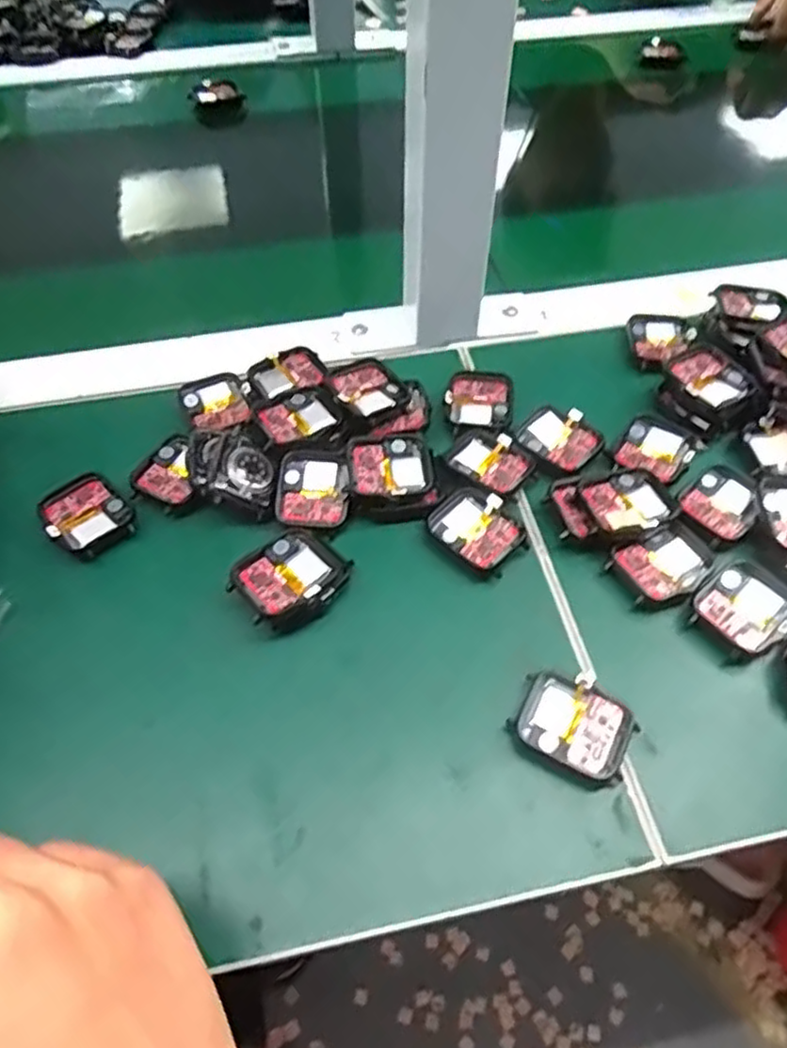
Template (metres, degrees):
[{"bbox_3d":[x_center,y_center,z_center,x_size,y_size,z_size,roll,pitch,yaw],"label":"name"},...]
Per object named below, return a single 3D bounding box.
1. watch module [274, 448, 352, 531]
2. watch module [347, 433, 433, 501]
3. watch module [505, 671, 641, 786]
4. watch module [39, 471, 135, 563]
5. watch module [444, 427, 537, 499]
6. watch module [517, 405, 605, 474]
[{"bbox_3d":[-0.040,-0.018,0.353,0.038,0.013,0.042,6,55,4],"label":"watch module"},{"bbox_3d":[-0.002,-0.029,0.353,0.041,0.012,0.038,-8,55,-6],"label":"watch module"},{"bbox_3d":[0.075,0.084,0.287,0.046,0.011,0.035,25,58,16],"label":"watch module"},{"bbox_3d":[-0.153,-0.005,0.343,0.036,0.008,0.041,-34,61,-22],"label":"watch module"},{"bbox_3d":[0.051,-0.033,0.365,0.042,0.005,0.036,35,61,22],"label":"watch module"},{"bbox_3d":[0.090,-0.046,0.373,0.037,0.007,0.042,-37,63,-24],"label":"watch module"}]

